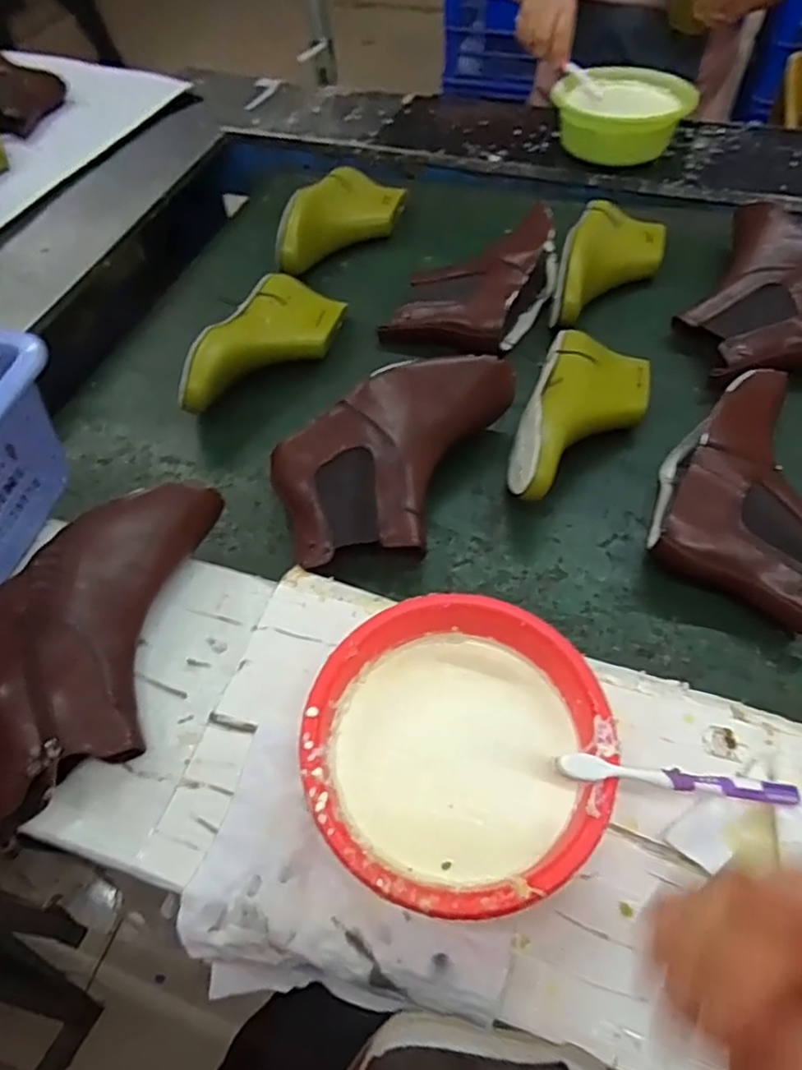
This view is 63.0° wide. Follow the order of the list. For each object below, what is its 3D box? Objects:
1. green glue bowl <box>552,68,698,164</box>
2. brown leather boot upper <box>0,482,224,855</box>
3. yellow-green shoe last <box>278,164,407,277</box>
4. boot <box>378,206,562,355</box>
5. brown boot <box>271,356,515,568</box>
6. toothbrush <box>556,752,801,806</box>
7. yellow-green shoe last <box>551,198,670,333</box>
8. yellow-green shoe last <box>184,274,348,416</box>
[{"bbox_3d":[0.312,-0.613,0.952,0.173,0.064,0.173,-19,57,-9],"label":"green glue bowl"},{"bbox_3d":[-0.228,0.074,0.501,0.147,0.069,0.257,31,63,22],"label":"brown leather boot upper"},{"bbox_3d":[-0.081,-0.426,0.882,0.089,0.086,0.235,21,59,17],"label":"yellow-green shoe last"},{"bbox_3d":[0.091,-0.314,0.803,0.172,0.068,0.234,15,57,13],"label":"boot"},{"bbox_3d":[0.009,-0.066,0.617,0.246,0.089,0.159,-18,57,-8],"label":"brown boot"},{"bbox_3d":[0.174,0.152,0.404,0.175,0.014,0.014,13,54,-16],"label":"toothbrush"},{"bbox_3d":[0.252,-0.323,0.792,0.108,0.076,0.216,17,59,14],"label":"yellow-green shoe last"},{"bbox_3d":[-0.150,-0.210,0.741,0.107,0.075,0.231,13,58,12],"label":"yellow-green shoe last"}]

